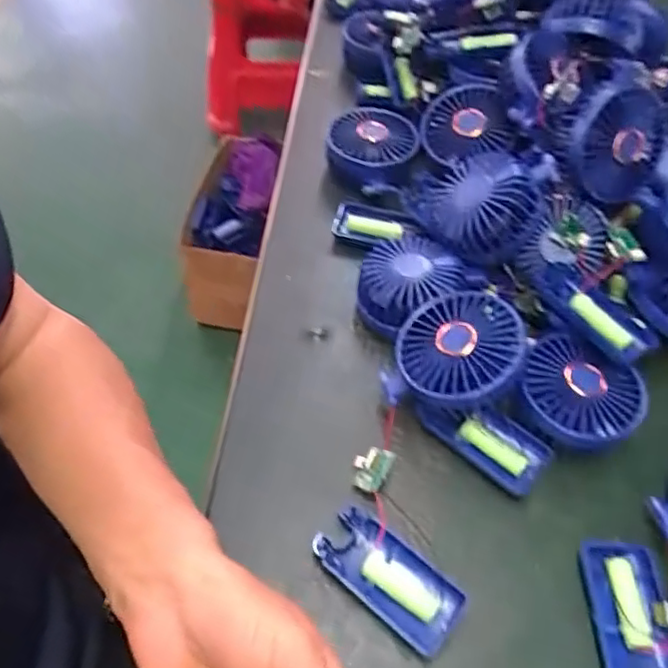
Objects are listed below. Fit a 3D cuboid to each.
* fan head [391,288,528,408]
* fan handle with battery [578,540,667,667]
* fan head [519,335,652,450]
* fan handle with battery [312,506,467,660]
[{"bbox_3d":[0.089,0.013,0.444,0.084,0.037,0.084,-14,51,17],"label":"fan head"},{"bbox_3d":[0.179,0.171,0.378,0.049,0.025,0.094,2,52,-3],"label":"fan handle with battery"},{"bbox_3d":[0.171,0.045,0.451,0.082,0.036,0.075,31,66,20],"label":"fan head"},{"bbox_3d":[0.033,0.151,0.395,0.093,0.014,0.043,34,58,21],"label":"fan handle with battery"}]

